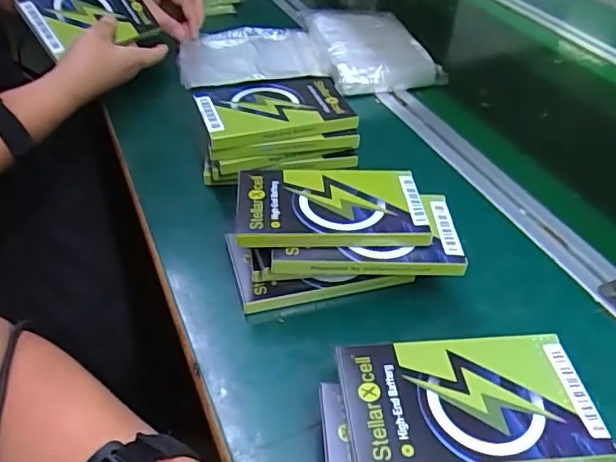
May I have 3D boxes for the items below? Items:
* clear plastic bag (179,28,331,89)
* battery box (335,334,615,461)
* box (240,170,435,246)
[{"bbox_3d":[-0.071,-0.211,0.684,0.167,0.021,0.141,-5,42,-9],"label":"clear plastic bag"},{"bbox_3d":[0.087,0.093,0.304,0.133,0.010,0.078,-2,42,-6],"label":"battery box"},{"bbox_3d":[0.017,-0.019,0.410,0.134,0.014,0.076,0,42,-4],"label":"box"}]

